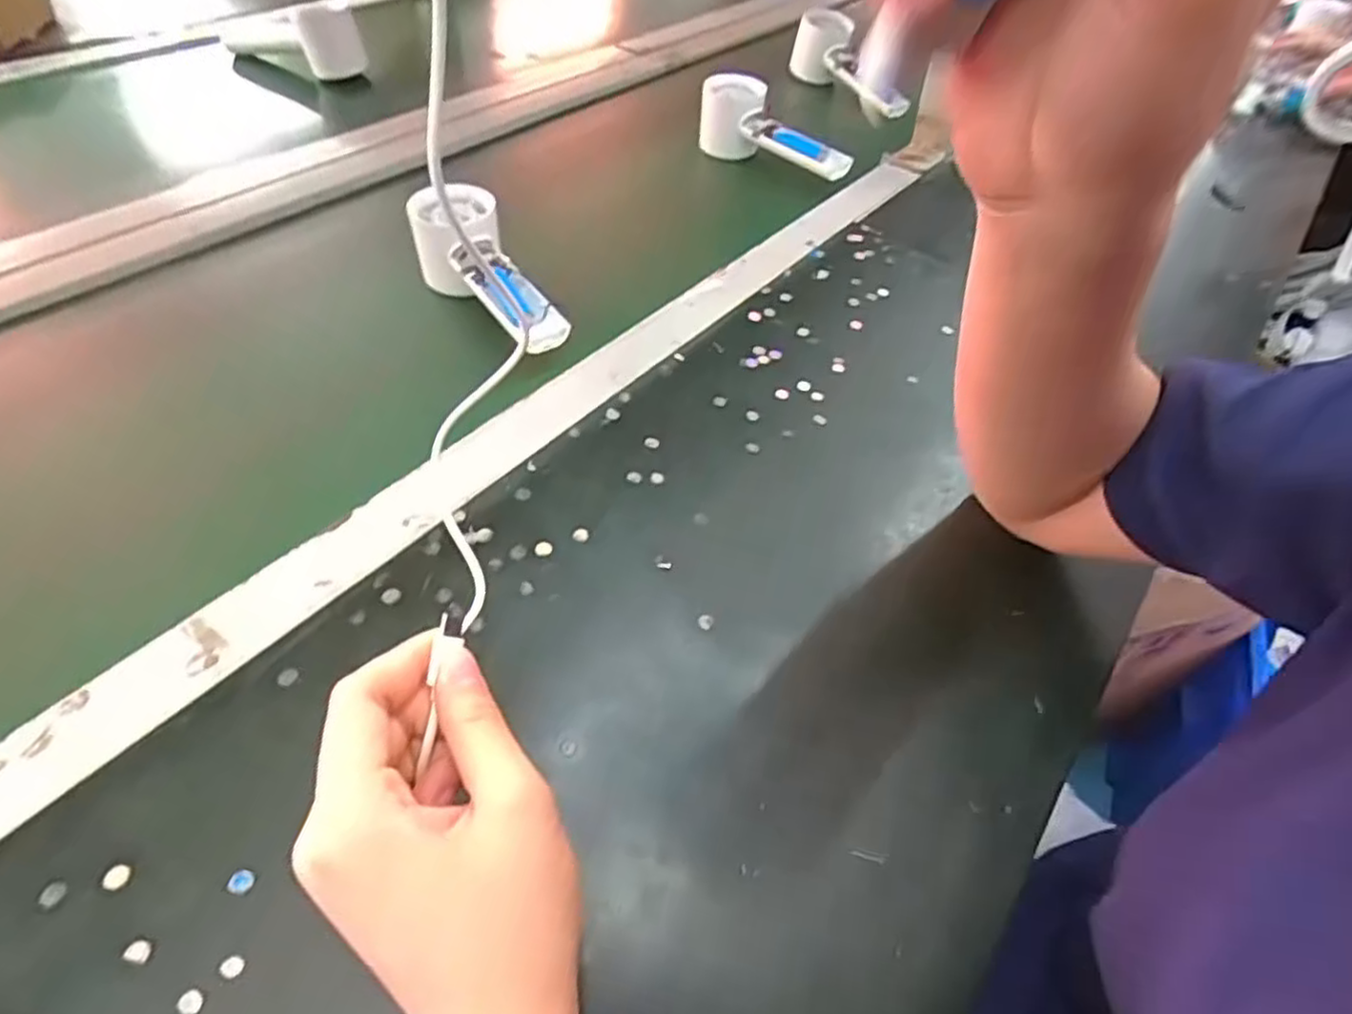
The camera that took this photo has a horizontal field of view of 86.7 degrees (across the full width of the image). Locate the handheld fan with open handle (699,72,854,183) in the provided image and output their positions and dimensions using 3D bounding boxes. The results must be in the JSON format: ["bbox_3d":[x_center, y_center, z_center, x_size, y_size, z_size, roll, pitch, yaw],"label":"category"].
[{"bbox_3d":[0.089,-0.342,0.664,0.065,0.059,0.156,-28,58,-25],"label":"handheld fan with open handle"}]

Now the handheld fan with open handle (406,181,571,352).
[{"bbox_3d":[-0.127,-0.154,0.476,0.055,0.054,0.150,-24,56,-22],"label":"handheld fan with open handle"}]

